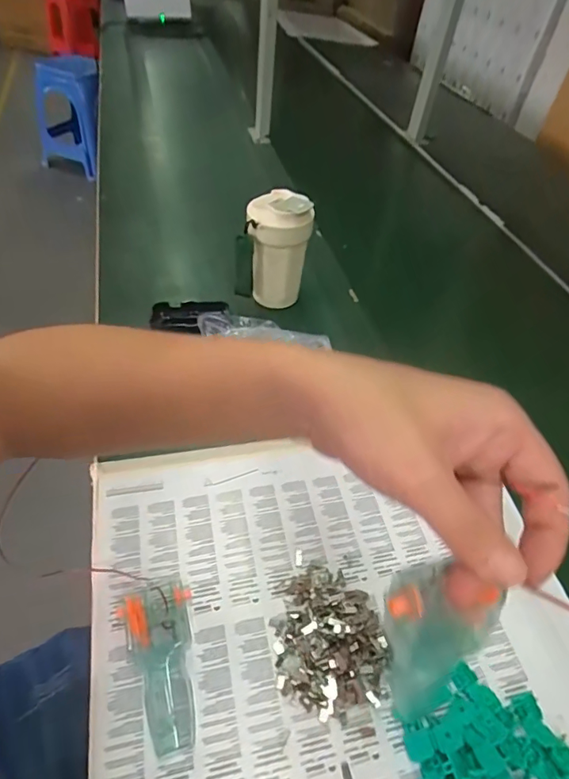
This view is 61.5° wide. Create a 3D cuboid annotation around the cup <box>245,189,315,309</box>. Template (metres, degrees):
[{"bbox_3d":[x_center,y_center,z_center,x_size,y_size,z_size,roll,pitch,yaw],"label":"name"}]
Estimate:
[{"bbox_3d":[-0.010,-0.195,0.685,0.084,0.148,0.080,3,47,-4],"label":"cup"}]

